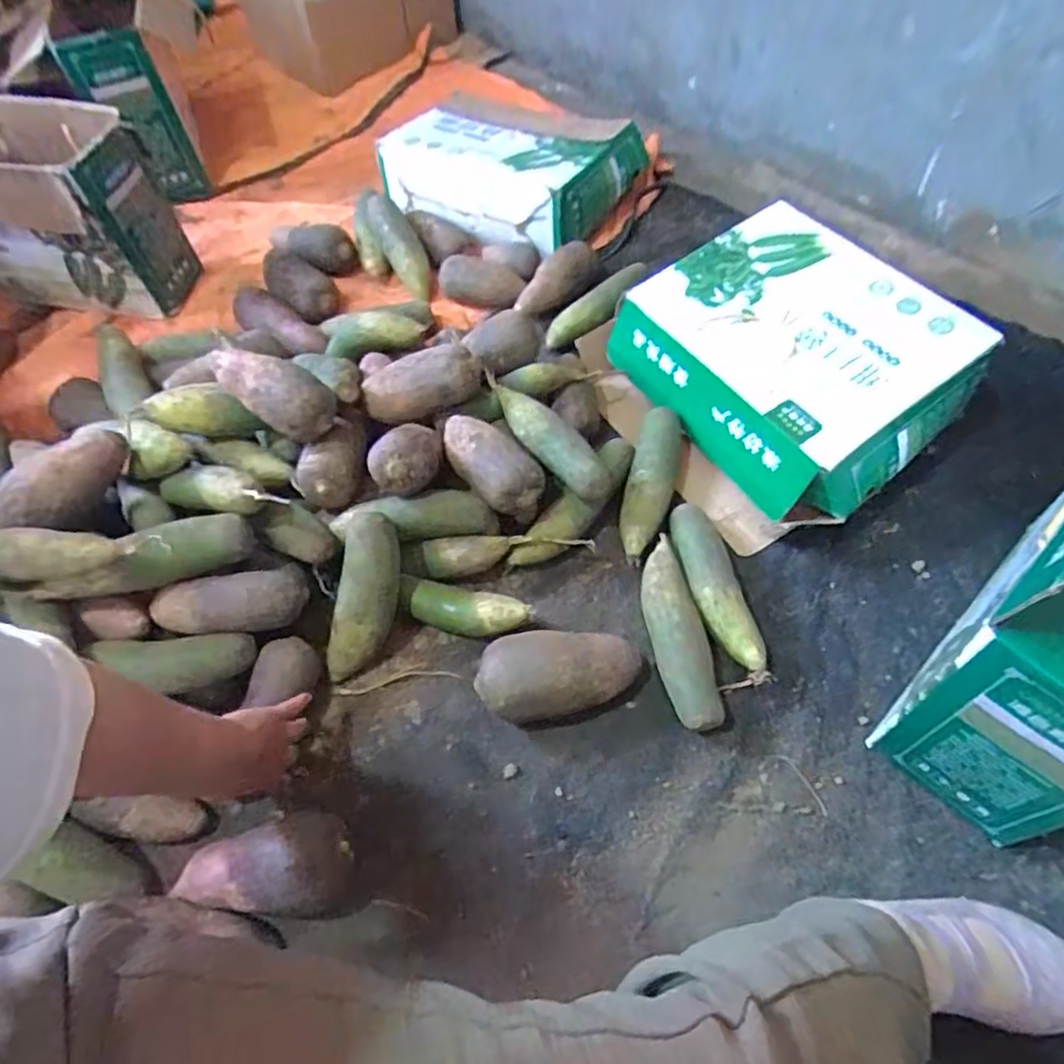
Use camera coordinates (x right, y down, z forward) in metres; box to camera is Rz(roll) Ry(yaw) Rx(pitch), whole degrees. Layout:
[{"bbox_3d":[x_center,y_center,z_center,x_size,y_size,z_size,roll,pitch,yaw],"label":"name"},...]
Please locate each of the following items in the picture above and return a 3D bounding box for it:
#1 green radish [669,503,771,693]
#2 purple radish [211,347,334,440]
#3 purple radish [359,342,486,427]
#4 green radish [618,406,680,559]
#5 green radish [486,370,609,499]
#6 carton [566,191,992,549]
[{"bbox_3d":[0.198,0.063,0.748,0.054,0.058,0.221,-13,57,-4],"label":"green radish"},{"bbox_3d":[-0.287,-0.156,0.751,0.136,0.073,0.063,24,62,19],"label":"purple radish"},{"bbox_3d":[-0.135,-0.185,0.824,0.144,0.053,0.066,-12,57,-3],"label":"purple radish"},{"bbox_3d":[0.145,-0.063,0.820,0.053,0.049,0.191,13,59,13],"label":"green radish"},{"bbox_3d":[0.014,-0.113,0.804,0.053,0.045,0.201,-39,62,-18],"label":"green radish"},{"bbox_3d":[0.293,-0.208,0.847,0.316,0.155,0.407,-29,59,-14],"label":"carton"}]

